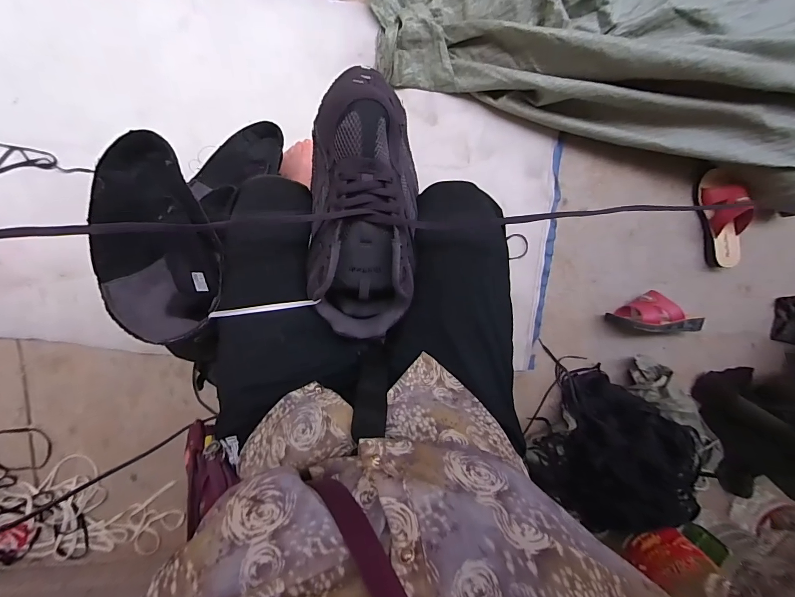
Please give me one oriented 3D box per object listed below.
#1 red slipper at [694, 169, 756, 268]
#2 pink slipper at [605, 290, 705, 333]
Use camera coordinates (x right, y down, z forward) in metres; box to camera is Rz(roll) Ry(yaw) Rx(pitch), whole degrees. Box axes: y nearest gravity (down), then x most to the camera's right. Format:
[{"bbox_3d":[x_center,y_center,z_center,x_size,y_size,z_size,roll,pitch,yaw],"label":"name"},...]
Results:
[{"bbox_3d":[0.806,-0.197,0.884,0.114,0.072,0.240,-17,97,-3],"label":"red slipper"},{"bbox_3d":[0.628,0.035,0.863,0.220,0.105,0.096,7,95,-6],"label":"pink slipper"}]

